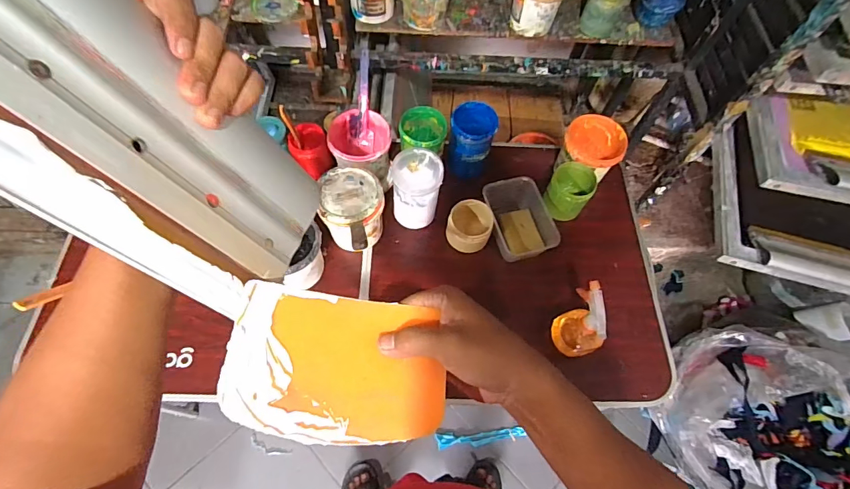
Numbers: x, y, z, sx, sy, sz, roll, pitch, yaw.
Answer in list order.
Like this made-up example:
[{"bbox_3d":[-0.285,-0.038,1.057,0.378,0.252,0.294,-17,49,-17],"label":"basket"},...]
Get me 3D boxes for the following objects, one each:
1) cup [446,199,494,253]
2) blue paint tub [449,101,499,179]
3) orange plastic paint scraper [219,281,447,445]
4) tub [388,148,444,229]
[{"bbox_3d":[0.092,-0.035,0.888,0.089,0.072,0.100,18,64,5],"label":"cup"},{"bbox_3d":[0.099,-0.223,0.936,0.096,0.127,0.108,4,63,-2],"label":"blue paint tub"},{"bbox_3d":[-0.056,0.080,0.290,0.139,0.030,0.095,5,63,-1],"label":"orange plastic paint scraper"},{"bbox_3d":[-0.019,-0.114,0.876,0.101,0.153,0.093,2,63,-3],"label":"tub"}]

